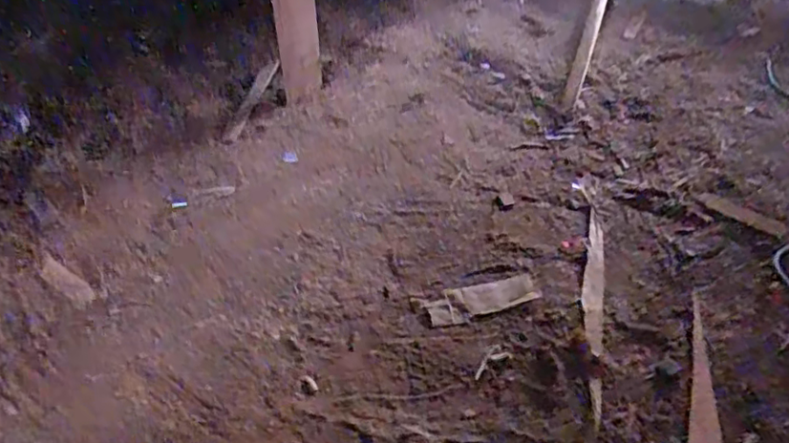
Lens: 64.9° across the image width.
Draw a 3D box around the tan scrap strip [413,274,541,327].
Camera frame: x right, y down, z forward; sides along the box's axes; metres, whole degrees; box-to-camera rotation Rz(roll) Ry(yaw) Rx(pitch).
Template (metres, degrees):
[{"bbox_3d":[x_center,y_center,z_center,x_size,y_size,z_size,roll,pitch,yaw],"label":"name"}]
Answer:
[{"bbox_3d":[0.110,0.105,0.818,0.157,0.007,0.051,-11,47,-10],"label":"tan scrap strip"}]

